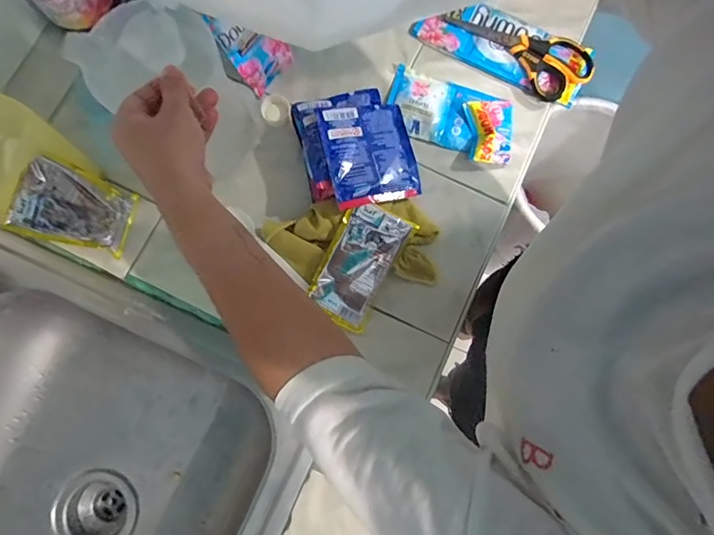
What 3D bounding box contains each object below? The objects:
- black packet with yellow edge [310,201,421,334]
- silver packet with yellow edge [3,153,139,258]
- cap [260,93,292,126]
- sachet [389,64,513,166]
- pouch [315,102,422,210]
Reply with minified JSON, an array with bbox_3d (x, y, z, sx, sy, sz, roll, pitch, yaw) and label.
[{"bbox_3d":[0.001,-0.006,0.527,0.079,0.015,0.145,28,94,-5],"label":"black packet with yellow edge"},{"bbox_3d":[-0.304,-0.065,0.474,0.015,0.134,0.082,5,80,17],"label":"silver packet with yellow edge"},{"bbox_3d":[-0.109,-0.210,0.572,0.040,0.011,0.045,-1,80,-1],"label":"cap"},{"bbox_3d":[0.124,-0.204,0.574,0.172,0.024,0.098,18,80,2],"label":"sachet"},{"bbox_3d":[0.016,-0.143,0.529,0.116,0.013,0.127,-12,85,-22],"label":"pouch"}]

